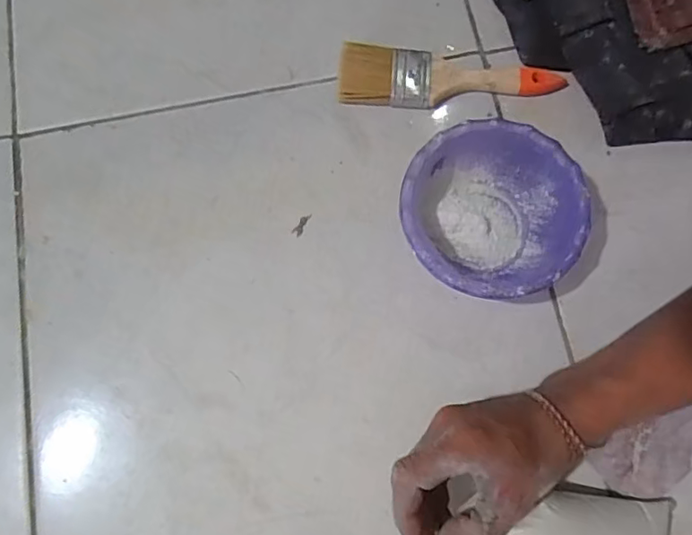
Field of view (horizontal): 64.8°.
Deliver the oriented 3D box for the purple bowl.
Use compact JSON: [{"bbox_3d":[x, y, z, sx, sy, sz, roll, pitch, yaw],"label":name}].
[{"bbox_3d":[0.103,-0.037,0.405,0.122,0.060,0.124,0,76,1],"label":"purple bowl"}]

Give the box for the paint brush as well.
[{"bbox_3d":[0.087,-0.156,0.454,0.181,0.019,0.049,4,76,2],"label":"paint brush"}]

